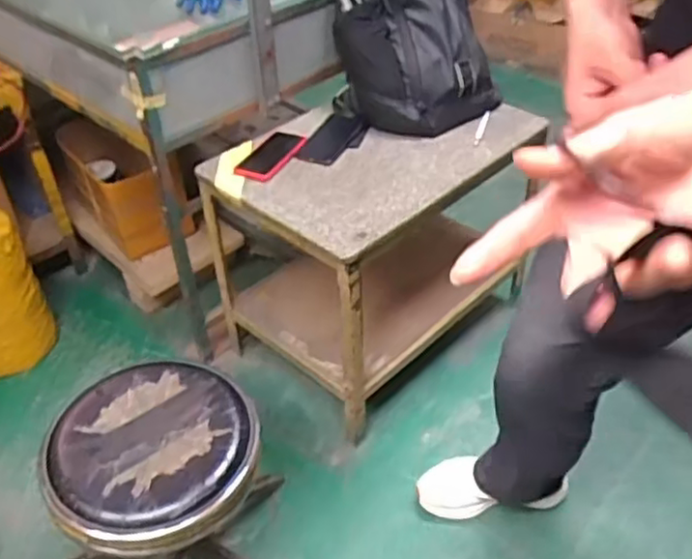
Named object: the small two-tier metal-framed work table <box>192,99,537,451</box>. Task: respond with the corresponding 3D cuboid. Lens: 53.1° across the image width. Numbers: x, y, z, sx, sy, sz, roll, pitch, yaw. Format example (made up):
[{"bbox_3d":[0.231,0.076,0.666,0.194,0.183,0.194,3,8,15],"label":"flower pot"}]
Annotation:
[{"bbox_3d":[0.071,-0.099,1.479,0.587,0.447,0.408,-35,52,-30],"label":"small two-tier metal-framed work table"}]

